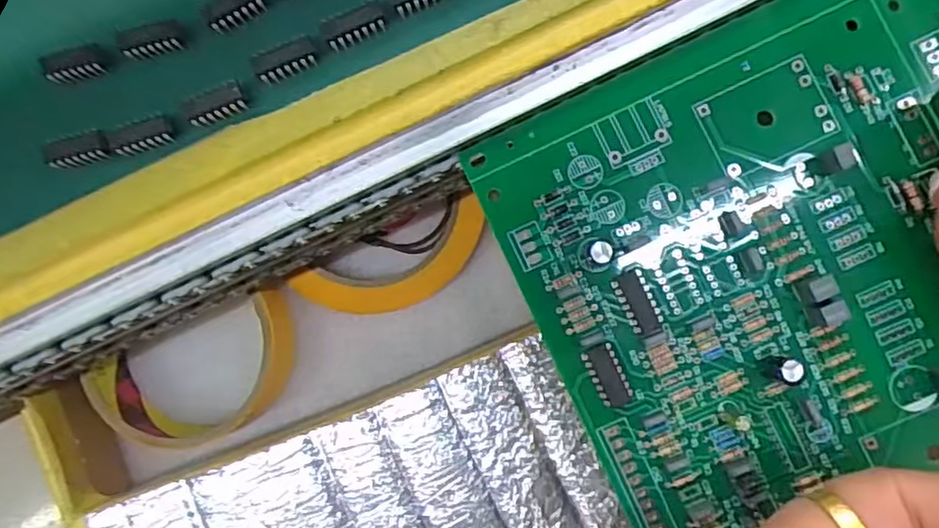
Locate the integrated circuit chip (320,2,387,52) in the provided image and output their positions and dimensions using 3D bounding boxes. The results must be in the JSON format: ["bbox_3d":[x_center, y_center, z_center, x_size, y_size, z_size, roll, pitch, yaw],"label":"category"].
[{"bbox_3d":[-0.034,-0.070,0.181,0.018,0.004,0.008,-22,86,3],"label":"integrated circuit chip"}]

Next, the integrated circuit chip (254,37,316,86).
[{"bbox_3d":[-0.054,-0.060,0.183,0.018,0.004,0.007,-20,86,4],"label":"integrated circuit chip"}]

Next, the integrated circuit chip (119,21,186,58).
[{"bbox_3d":[-0.096,-0.068,0.189,0.019,0.005,0.007,-7,87,4],"label":"integrated circuit chip"}]

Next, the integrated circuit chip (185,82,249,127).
[{"bbox_3d":[-0.075,-0.048,0.186,0.018,0.004,0.009,-18,86,4],"label":"integrated circuit chip"}]

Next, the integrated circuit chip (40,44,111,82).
[{"bbox_3d":[-0.120,-0.061,0.189,0.018,0.005,0.007,-7,87,4],"label":"integrated circuit chip"}]

